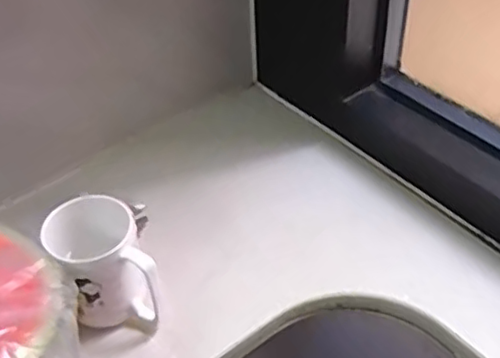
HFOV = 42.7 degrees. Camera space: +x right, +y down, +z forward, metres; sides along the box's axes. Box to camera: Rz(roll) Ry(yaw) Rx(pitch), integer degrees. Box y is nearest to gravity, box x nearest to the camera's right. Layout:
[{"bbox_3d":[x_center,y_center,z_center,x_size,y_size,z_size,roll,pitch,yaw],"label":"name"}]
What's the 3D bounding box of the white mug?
[{"bbox_3d":[-0.123,0.079,0.541,0.069,0.101,0.092,-21,46,-17],"label":"white mug"}]

